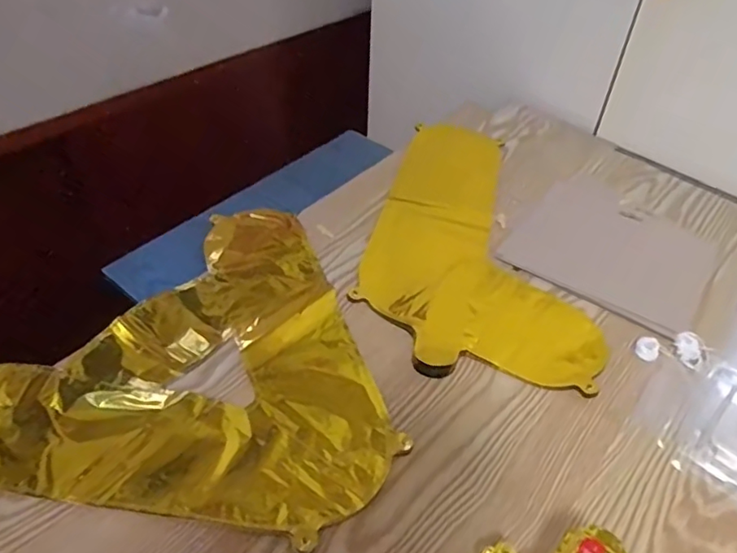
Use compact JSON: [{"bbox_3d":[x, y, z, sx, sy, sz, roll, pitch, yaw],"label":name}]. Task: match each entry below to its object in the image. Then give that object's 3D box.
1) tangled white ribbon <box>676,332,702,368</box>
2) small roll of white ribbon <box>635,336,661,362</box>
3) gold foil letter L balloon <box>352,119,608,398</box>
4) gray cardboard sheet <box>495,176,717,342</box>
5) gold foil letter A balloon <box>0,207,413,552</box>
[{"bbox_3d":[0.296,0.068,0.532,0.021,0.009,0.035,12,45,8],"label":"tangled white ribbon"},{"bbox_3d":[0.260,0.066,0.535,0.021,0.010,0.022,2,44,-2],"label":"small roll of white ribbon"},{"bbox_3d":[0.127,-0.053,0.645,0.231,0.019,0.382,10,44,7],"label":"gold foil letter L balloon"},{"bbox_3d":[0.268,-0.031,0.630,0.191,0.012,0.178,28,49,23],"label":"gray cardboard sheet"},{"bbox_3d":[-0.135,0.084,0.495,0.328,0.010,0.367,32,51,26],"label":"gold foil letter A balloon"}]

